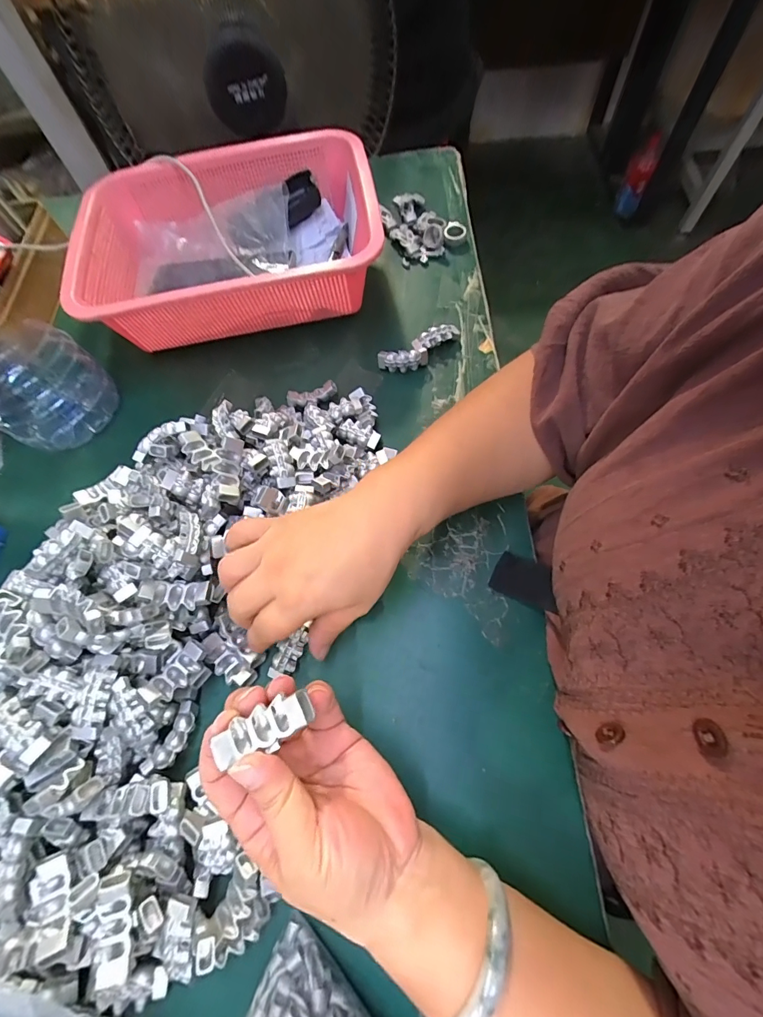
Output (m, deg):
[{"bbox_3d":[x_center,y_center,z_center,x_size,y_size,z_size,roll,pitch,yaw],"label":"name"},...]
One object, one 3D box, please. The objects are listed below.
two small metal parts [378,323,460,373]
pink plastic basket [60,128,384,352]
[{"bbox_3d":[0.040,-0.159,0.413,0.087,0.022,0.026,-30,67,-8],"label":"two small metal parts"},{"bbox_3d":[-0.153,-0.277,0.446,0.299,0.095,0.222,-8,65,2],"label":"pink plastic basket"}]

